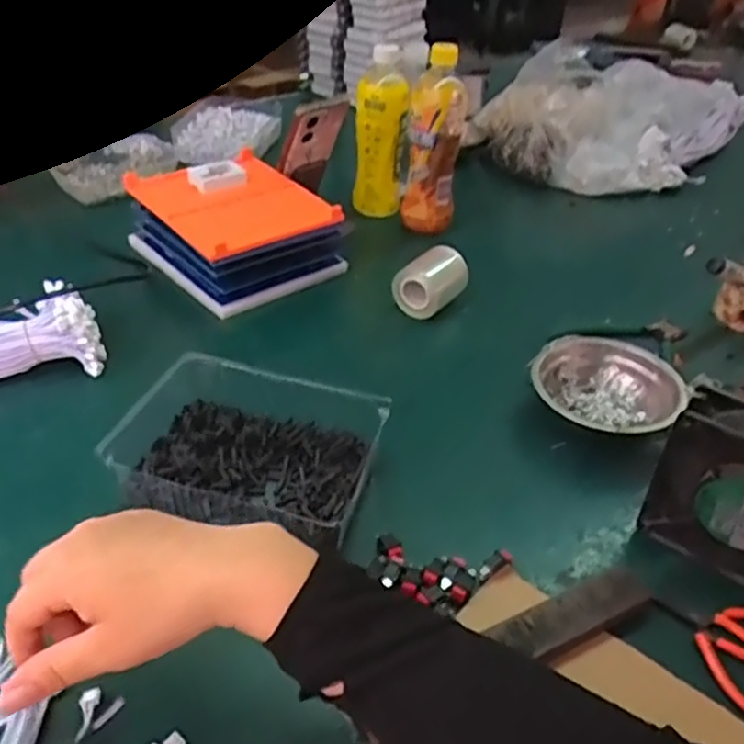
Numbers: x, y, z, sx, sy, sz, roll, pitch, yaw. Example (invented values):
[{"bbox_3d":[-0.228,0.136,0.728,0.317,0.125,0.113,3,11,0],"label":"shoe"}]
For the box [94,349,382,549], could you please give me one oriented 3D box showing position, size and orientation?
[{"bbox_3d":[-0.093,0.062,0.540,0.187,0.063,0.138,12,38,11],"label":"box"}]

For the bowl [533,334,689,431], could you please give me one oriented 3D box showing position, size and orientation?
[{"bbox_3d":[0.206,0.018,0.634,0.125,0.041,0.125,2,37,-2],"label":"bowl"}]

